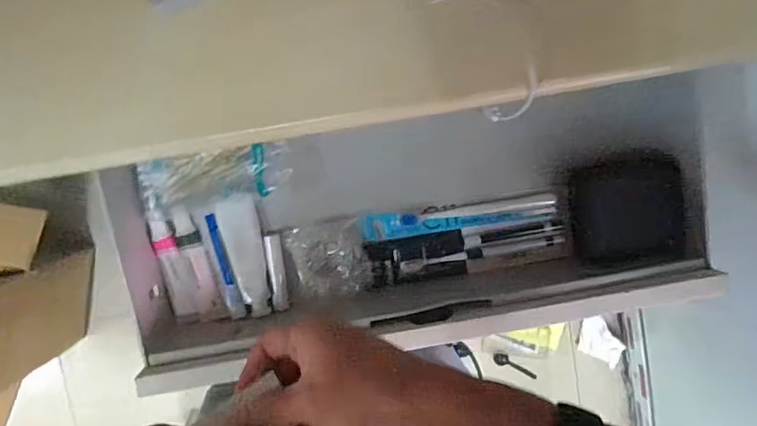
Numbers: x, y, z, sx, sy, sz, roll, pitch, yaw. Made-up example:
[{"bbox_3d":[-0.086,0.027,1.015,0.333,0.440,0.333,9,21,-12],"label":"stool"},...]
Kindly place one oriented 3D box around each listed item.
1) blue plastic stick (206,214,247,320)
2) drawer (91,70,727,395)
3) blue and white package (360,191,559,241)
[{"bbox_3d":[-0.164,0.058,0.536,0.014,0.008,0.115,-15,97,0],"label":"blue plastic stick"},{"bbox_3d":[0.047,0.018,0.520,0.624,0.085,0.227,-10,97,-1],"label":"drawer"},{"bbox_3d":[0.089,0.004,0.551,0.213,0.021,0.030,-8,97,-1],"label":"blue and white package"}]

